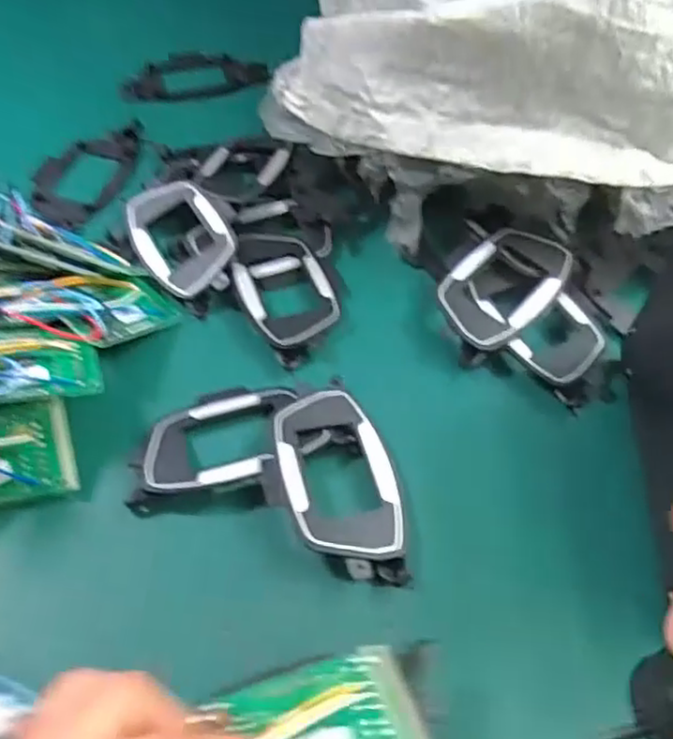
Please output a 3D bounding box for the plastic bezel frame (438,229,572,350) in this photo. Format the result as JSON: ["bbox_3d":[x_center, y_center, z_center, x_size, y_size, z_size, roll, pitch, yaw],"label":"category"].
[{"bbox_3d":[0.106,-0.053,0.438,0.097,0.018,0.061,-37,62,-26],"label":"plastic bezel frame"}]

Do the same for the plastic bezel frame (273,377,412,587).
[{"bbox_3d":[0.001,0.058,0.362,0.057,0.019,0.113,-9,53,-8],"label":"plastic bezel frame"}]

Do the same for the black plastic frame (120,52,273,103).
[{"bbox_3d":[-0.125,-0.261,0.610,0.127,0.013,0.065,-10,54,-9],"label":"black plastic frame"}]

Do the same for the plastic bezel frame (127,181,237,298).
[{"bbox_3d":[-0.106,-0.094,0.464,0.059,0.017,0.102,-29,59,-21],"label":"plastic bezel frame"}]

